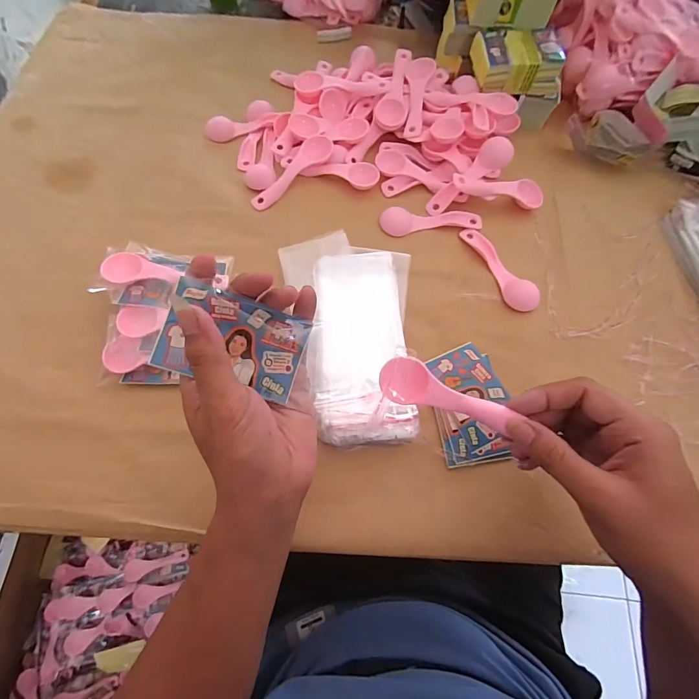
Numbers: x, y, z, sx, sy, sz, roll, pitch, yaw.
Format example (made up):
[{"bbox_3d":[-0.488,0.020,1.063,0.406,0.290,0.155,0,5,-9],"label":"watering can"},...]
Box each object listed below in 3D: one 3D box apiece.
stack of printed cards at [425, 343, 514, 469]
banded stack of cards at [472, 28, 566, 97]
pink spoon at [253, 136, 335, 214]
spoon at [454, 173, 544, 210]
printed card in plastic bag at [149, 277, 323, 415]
[{"bbox_3d":[0.110,0.048,0.349,0.065,0.009,0.107,-7,68,-5],"label":"stack of printed cards"},{"bbox_3d":[0.201,-0.352,0.457,0.098,0.031,0.065,-3,68,-4],"label":"banded stack of cards"},{"bbox_3d":[-0.064,-0.198,0.426,0.033,0.010,0.113,43,87,14],"label":"pink spoon"},{"bbox_3d":[0.162,-0.173,0.411,0.107,0.014,0.027,1,67,-16],"label":"spoon"},{"bbox_3d":[-0.072,-0.003,0.253,0.097,0.005,0.057,17,90,-15],"label":"printed card in plastic bag"}]

